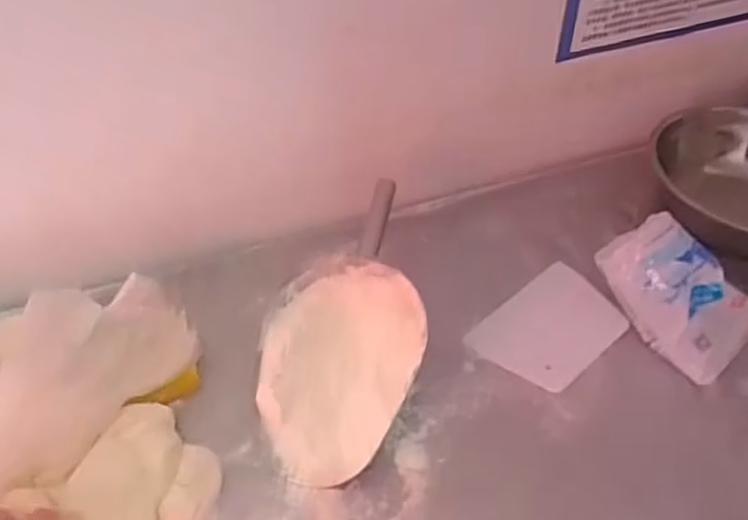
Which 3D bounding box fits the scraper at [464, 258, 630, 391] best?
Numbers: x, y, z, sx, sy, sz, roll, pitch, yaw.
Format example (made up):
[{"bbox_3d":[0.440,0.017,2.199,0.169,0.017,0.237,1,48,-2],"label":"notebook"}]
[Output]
[{"bbox_3d":[0.175,0.068,0.668,0.145,0.004,0.101,-34,56,-25],"label":"scraper"}]

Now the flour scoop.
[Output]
[{"bbox_3d":[-0.020,0.059,0.632,0.139,0.060,0.285,13,48,12],"label":"flour scoop"}]

